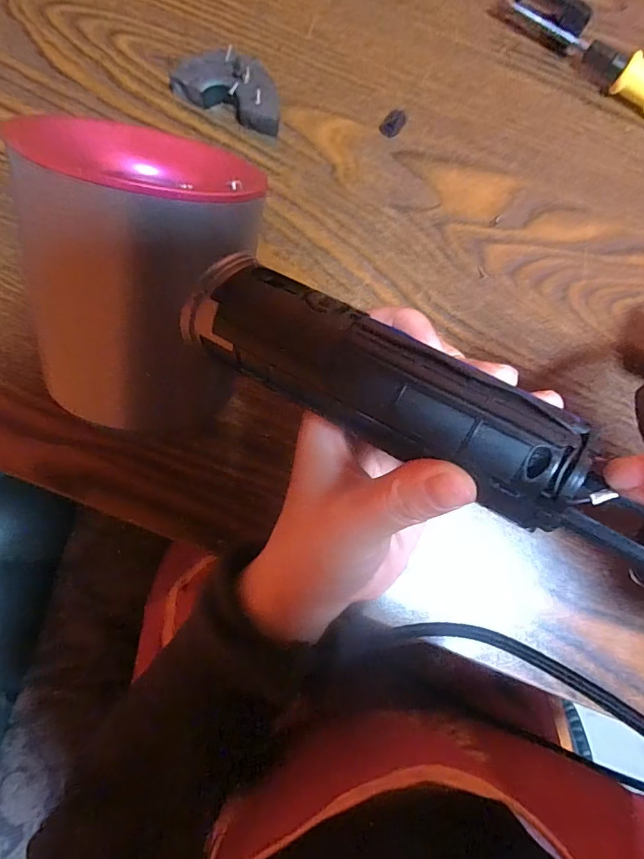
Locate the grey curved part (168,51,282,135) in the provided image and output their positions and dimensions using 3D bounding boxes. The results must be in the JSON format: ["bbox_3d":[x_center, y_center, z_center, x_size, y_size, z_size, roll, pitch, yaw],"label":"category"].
[{"bbox_3d":[-0.049,-0.183,0.252,0.059,0.018,0.029,25,84,-2],"label":"grey curved part"}]

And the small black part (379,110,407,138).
[{"bbox_3d":[0.041,-0.174,0.263,0.011,0.004,0.016,31,84,-1],"label":"small black part"}]

